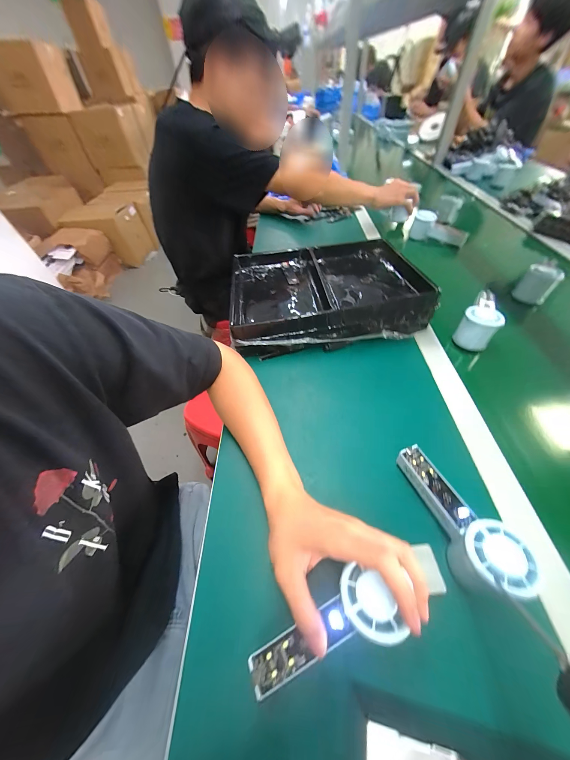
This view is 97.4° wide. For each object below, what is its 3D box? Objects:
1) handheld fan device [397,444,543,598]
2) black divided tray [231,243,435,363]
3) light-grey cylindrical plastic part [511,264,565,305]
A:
[{"bbox_3d":[0.180,0.150,0.276,0.056,0.059,0.146,-16,38,-8],"label":"handheld fan device"},{"bbox_3d":[0.095,-0.197,0.535,0.416,0.066,0.294,-8,51,-1],"label":"black divided tray"},{"bbox_3d":[0.518,-0.196,0.517,0.057,0.065,0.048,34,61,27],"label":"light-grey cylindrical plastic part"}]

